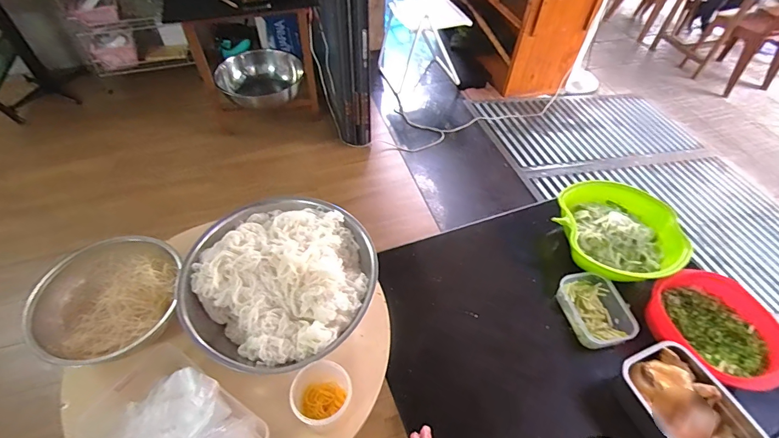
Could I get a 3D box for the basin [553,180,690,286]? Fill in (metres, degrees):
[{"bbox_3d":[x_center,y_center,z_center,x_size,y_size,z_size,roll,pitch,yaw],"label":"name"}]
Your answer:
[{"bbox_3d":[0.537,0.024,0.926,0.270,0.098,0.250,-5,51,-5],"label":"basin"}]

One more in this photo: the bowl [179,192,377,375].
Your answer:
[{"bbox_3d":[-0.207,0.108,0.777,0.345,0.096,0.349,1,50,-1],"label":"bowl"}]

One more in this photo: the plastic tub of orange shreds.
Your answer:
[{"bbox_3d":[-0.106,0.290,0.643,0.088,0.087,0.092,1,50,-1],"label":"plastic tub of orange shreds"}]

